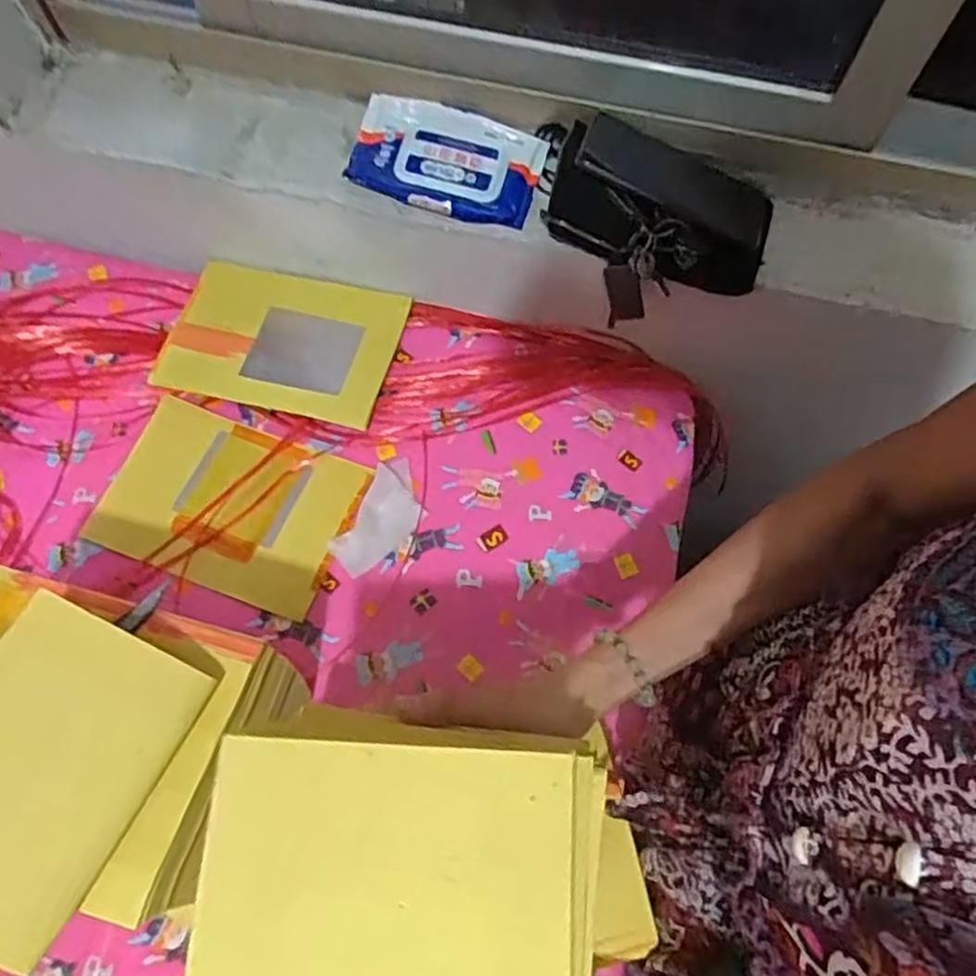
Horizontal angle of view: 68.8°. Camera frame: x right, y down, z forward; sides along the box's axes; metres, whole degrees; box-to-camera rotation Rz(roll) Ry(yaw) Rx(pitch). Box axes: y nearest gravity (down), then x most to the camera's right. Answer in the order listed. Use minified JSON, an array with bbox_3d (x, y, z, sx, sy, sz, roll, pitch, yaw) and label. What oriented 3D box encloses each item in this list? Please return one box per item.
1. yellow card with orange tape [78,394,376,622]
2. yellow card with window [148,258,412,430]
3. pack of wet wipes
[{"bbox_3d":[-0.246,0.014,0.677,0.225,0.010,0.158,19,69,8],"label":"yellow card with orange tape"},{"bbox_3d":[-0.209,-0.152,0.727,0.219,0.010,0.157,12,69,4],"label":"yellow card with window"},{"bbox_3d":[-0.040,-0.298,0.646,0.169,0.033,0.093,16,67,6],"label":"pack of wet wipes"}]

